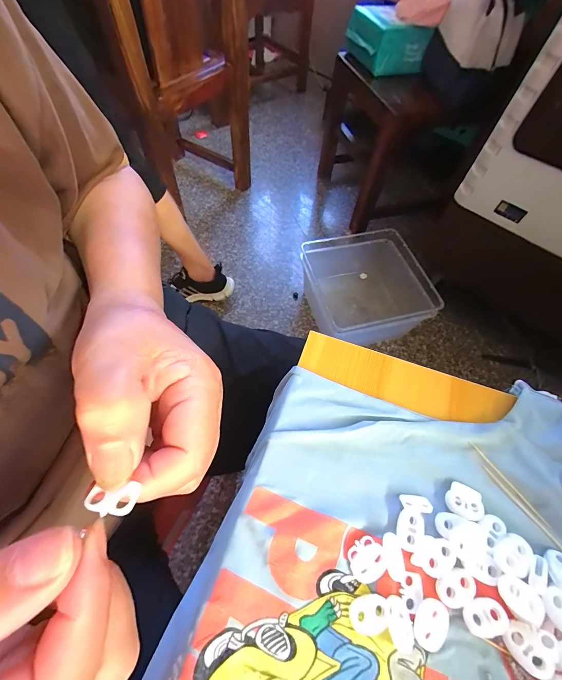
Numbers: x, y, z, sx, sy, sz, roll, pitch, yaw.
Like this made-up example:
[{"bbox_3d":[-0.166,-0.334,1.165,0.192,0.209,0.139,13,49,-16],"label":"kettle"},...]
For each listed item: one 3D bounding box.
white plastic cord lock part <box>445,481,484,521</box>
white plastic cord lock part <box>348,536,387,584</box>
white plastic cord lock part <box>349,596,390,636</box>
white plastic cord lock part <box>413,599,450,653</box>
[{"bbox_3d":[0.117,0.103,0.188,0.022,0.004,0.020,21,61,11],"label":"white plastic cord lock part"},{"bbox_3d":[0.050,0.126,0.169,0.021,0.004,0.019,-37,66,-21],"label":"white plastic cord lock part"},{"bbox_3d":[0.048,0.147,0.157,0.021,0.004,0.015,-7,59,-5],"label":"white plastic cord lock part"},{"bbox_3d":[0.080,0.151,0.157,0.015,0.006,0.022,28,62,14],"label":"white plastic cord lock part"}]

